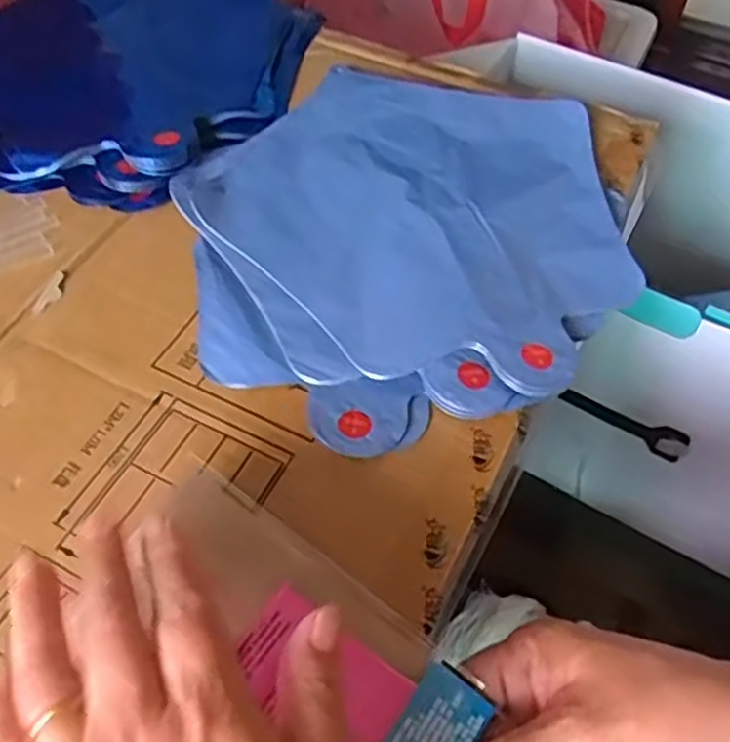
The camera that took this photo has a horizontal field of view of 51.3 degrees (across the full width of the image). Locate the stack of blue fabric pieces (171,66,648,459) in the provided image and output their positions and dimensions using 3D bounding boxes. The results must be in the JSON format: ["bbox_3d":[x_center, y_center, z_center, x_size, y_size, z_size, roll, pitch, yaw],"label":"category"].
[{"bbox_3d":[0.026,-0.083,0.415,0.237,0.013,0.251,-13,54,-9],"label":"stack of blue fabric pieces"}]

